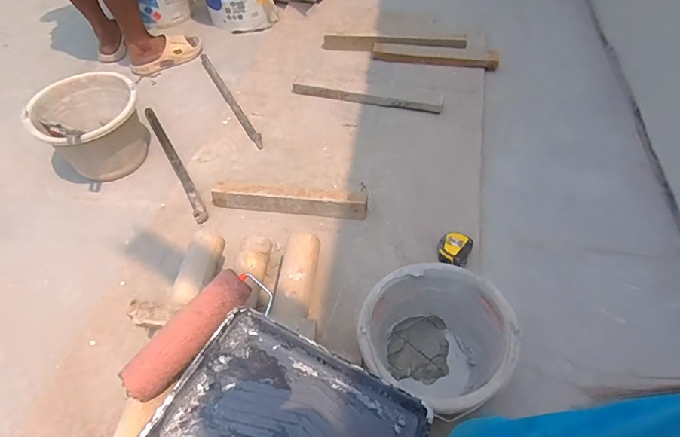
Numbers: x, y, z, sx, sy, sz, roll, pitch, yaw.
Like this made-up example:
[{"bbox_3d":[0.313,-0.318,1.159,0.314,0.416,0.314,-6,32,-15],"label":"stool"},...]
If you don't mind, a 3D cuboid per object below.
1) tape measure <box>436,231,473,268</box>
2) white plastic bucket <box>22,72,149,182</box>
[{"bbox_3d":[0.256,0.069,0.965,0.070,0.033,0.074,21,56,16],"label":"tape measure"},{"bbox_3d":[-0.660,-0.244,1.160,0.252,0.176,0.249,-1,53,1],"label":"white plastic bucket"}]

